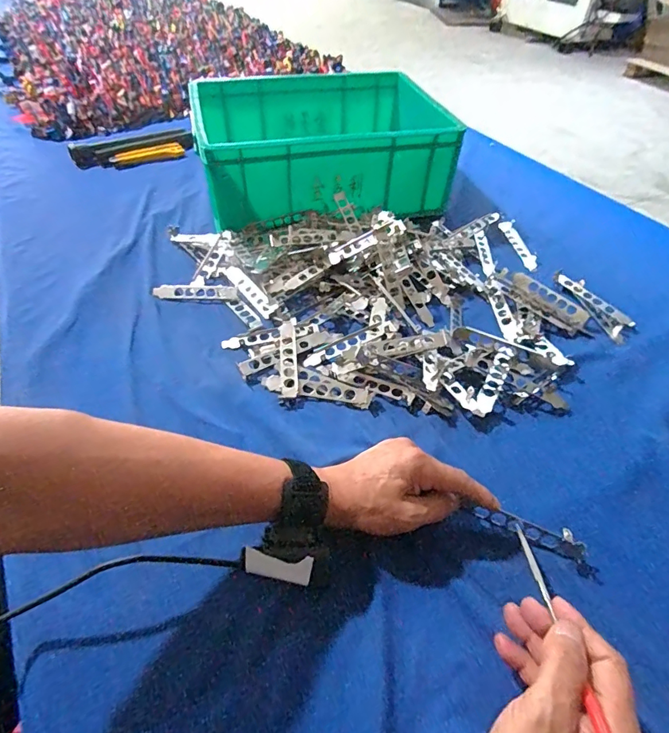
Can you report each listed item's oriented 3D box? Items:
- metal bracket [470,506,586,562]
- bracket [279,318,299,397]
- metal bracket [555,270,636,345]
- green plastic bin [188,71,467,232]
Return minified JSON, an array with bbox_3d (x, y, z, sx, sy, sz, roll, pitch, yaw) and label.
[{"bbox_3d":[0.168,0.141,0.394,0.094,0.017,0.018,20,51,14],"label":"metal bracket"},{"bbox_3d":[-0.055,-0.015,0.536,0.020,0.008,0.130,-2,47,-4],"label":"bracket"},{"bbox_3d":[0.356,-0.083,0.621,0.036,0.026,0.130,-16,49,-16],"label":"metal bracket"},{"bbox_3d":[-0.024,-0.387,0.792,0.411,0.134,0.319,-12,48,-12],"label":"green plastic bin"}]

